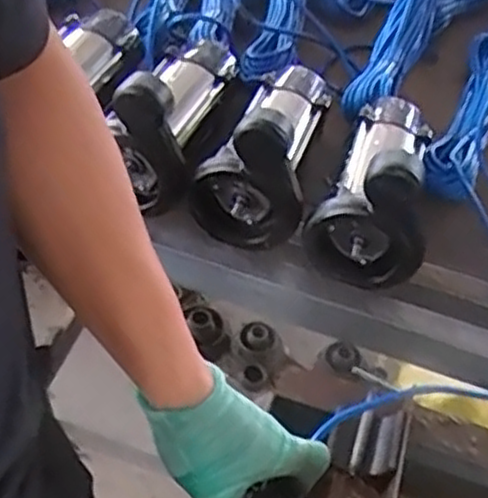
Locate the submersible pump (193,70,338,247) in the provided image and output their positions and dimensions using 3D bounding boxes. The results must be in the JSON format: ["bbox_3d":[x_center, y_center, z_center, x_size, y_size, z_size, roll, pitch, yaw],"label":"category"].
[{"bbox_3d":[0.032,-0.137,0.830,0.117,0.148,0.228,17,49,5],"label":"submersible pump"}]

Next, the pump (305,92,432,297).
[{"bbox_3d":[0.165,-0.090,0.809,0.119,0.150,0.221,23,50,10],"label":"pump"}]

